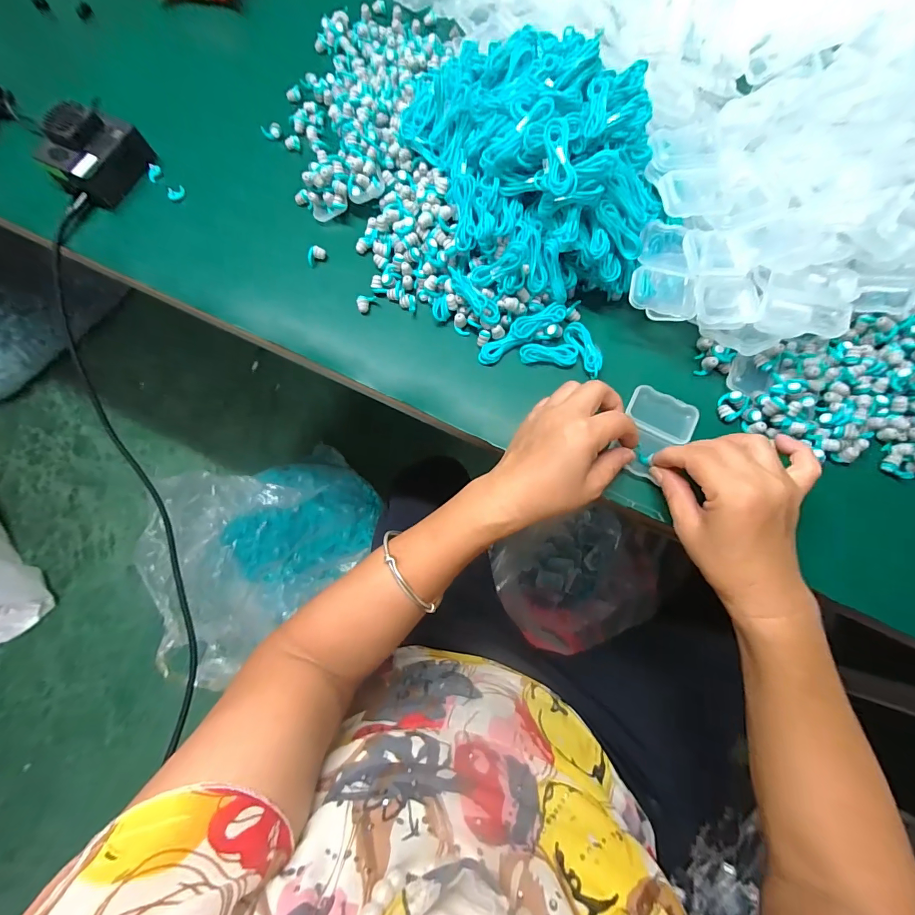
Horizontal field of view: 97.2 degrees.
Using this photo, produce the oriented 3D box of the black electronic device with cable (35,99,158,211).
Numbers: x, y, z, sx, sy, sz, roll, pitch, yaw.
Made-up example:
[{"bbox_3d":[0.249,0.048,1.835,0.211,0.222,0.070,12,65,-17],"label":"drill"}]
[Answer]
[{"bbox_3d":[-0.355,-0.300,0.394,0.066,0.047,0.089,40,79,10],"label":"black electronic device with cable"}]

